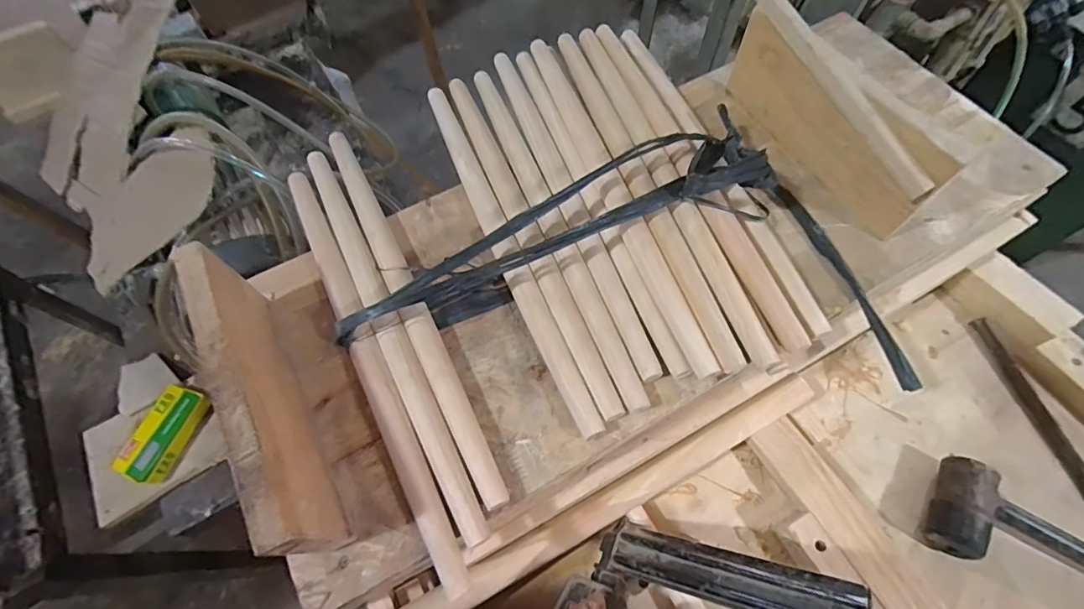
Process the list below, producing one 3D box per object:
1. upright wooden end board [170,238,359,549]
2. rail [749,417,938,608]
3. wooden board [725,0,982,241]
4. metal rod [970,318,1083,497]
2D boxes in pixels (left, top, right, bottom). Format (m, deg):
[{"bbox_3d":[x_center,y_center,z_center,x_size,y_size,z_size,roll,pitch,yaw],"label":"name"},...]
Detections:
[{"bbox_3d":[-0.201,0.068,0.345,0.031,0.098,0.222,-28,66,-11],"label":"upright wooden end board"},{"bbox_3d":[0.330,0.281,0.431,0.048,0.049,0.382,-27,66,-10],"label":"rail"},{"bbox_3d":[0.263,-0.176,0.446,0.020,0.118,0.230,-30,66,-12],"label":"wooden board"},{"bbox_3d":[0.539,0.117,0.522,0.017,0.015,0.225,-12,64,-3],"label":"metal rod"}]

